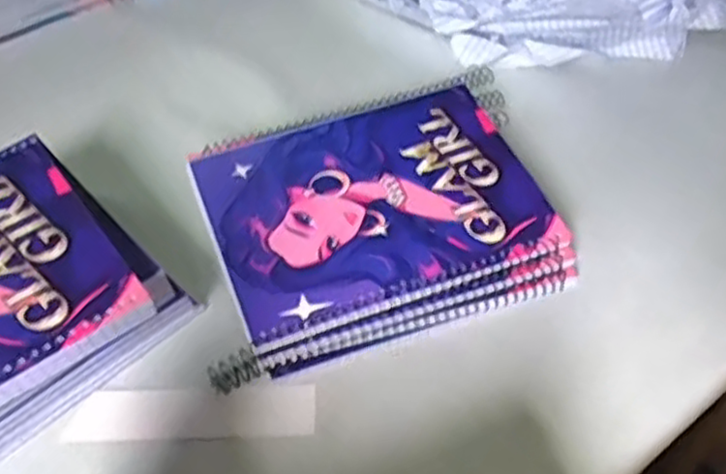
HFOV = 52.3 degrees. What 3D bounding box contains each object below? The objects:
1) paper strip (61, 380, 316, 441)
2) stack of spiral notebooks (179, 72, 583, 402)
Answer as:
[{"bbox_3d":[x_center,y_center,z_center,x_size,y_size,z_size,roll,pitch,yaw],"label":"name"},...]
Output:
[{"bbox_3d":[-0.093,0.095,0.404,0.130,0.005,0.031,-3,54,-3],"label":"paper strip"},{"bbox_3d":[0.008,-0.016,0.473,0.235,0.043,0.177,-15,52,-12],"label":"stack of spiral notebooks"}]

